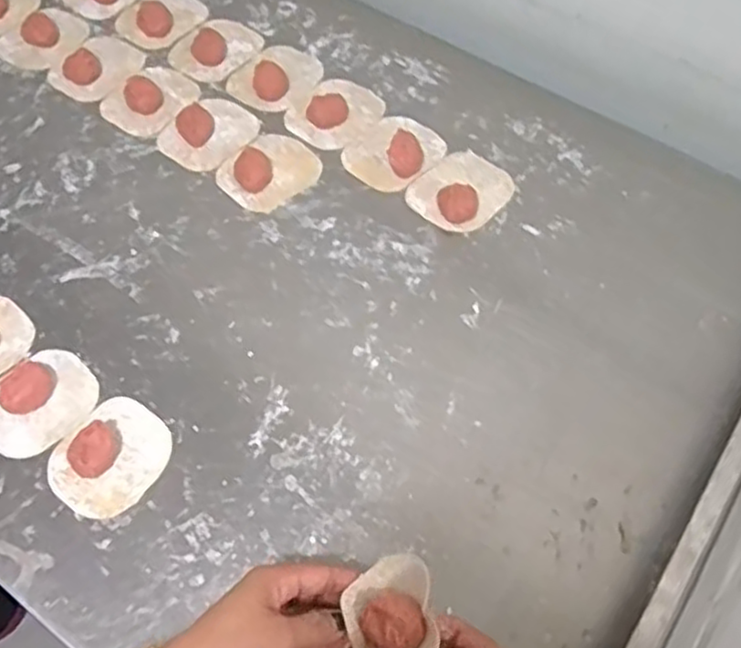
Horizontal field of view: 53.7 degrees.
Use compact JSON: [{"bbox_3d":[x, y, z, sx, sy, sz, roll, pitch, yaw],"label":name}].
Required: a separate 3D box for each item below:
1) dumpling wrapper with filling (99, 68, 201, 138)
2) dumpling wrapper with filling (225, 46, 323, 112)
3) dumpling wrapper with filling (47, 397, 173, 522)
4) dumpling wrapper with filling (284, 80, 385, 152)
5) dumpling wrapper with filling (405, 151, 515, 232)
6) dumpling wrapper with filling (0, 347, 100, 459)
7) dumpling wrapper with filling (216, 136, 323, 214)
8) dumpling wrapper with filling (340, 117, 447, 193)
[{"bbox_3d":[-0.209,-0.218,0.697,0.075,0.015,0.082,37,68,18],"label":"dumpling wrapper with filling"},{"bbox_3d":[-0.089,-0.242,0.708,0.072,0.015,0.087,40,69,19],"label":"dumpling wrapper with filling"},{"bbox_3d":[-0.188,0.092,0.523,0.072,0.027,0.083,33,67,16],"label":"dumpling wrapper with filling"},{"bbox_3d":[-0.033,-0.201,0.685,0.084,0.016,0.071,-41,69,-19],"label":"dumpling wrapper with filling"},{"bbox_3d":[0.080,-0.121,0.635,0.084,0.019,0.073,-38,68,-18],"label":"dumpling wrapper with filling"},{"bbox_3d":[-0.251,0.057,0.549,0.071,0.014,0.083,39,68,18],"label":"dumpling wrapper with filling"},{"bbox_3d":[-0.090,-0.138,0.651,0.072,0.013,0.082,38,68,18],"label":"dumpling wrapper with filling"},{"bbox_3d":[0.022,-0.160,0.658,0.069,0.023,0.083,41,69,19],"label":"dumpling wrapper with filling"}]

